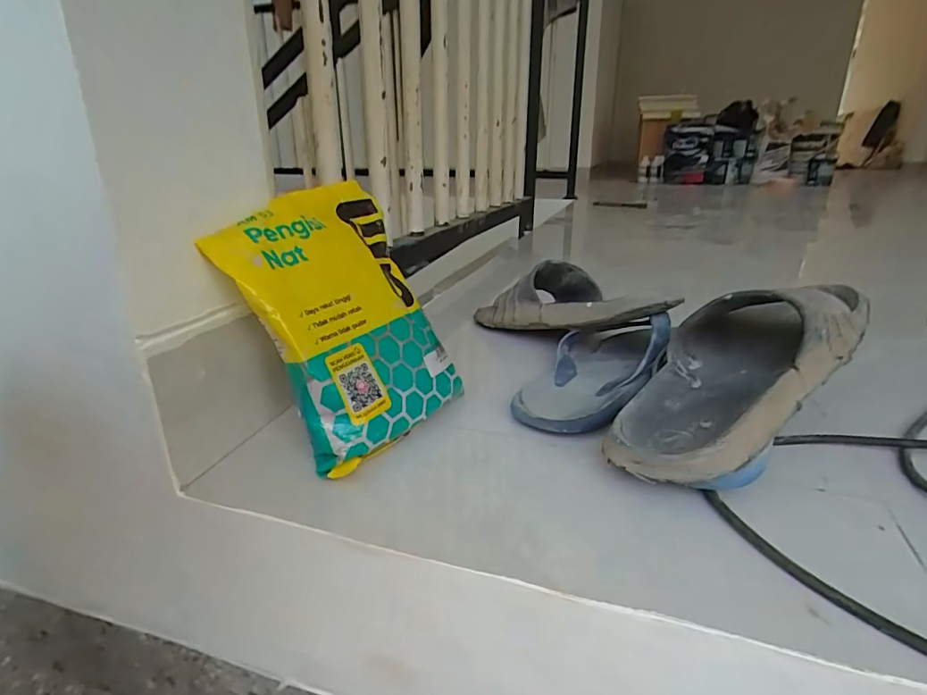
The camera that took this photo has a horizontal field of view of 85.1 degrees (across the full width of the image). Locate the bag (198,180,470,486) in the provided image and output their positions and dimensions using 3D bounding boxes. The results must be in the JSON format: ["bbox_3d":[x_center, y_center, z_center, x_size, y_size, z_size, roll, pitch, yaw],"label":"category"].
[{"bbox_3d":[-0.086,-0.027,0.380,0.036,0.199,0.149,-27,3,37],"label":"bag"}]

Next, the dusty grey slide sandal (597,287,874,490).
[{"bbox_3d":[0.196,0.004,0.365,0.252,0.077,0.110,-34,37,-31],"label":"dusty grey slide sandal"}]

